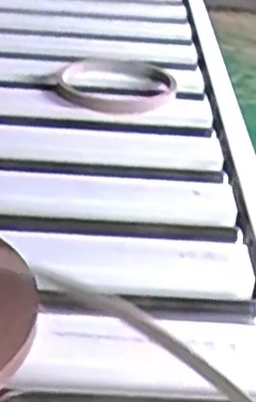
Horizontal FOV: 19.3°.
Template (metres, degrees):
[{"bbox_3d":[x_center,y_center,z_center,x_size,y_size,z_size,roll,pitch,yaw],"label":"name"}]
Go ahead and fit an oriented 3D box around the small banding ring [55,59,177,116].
[{"bbox_3d":[-0.023,-0.224,1.442,0.222,0.021,0.210,4,30,-2],"label":"small banding ring"}]

